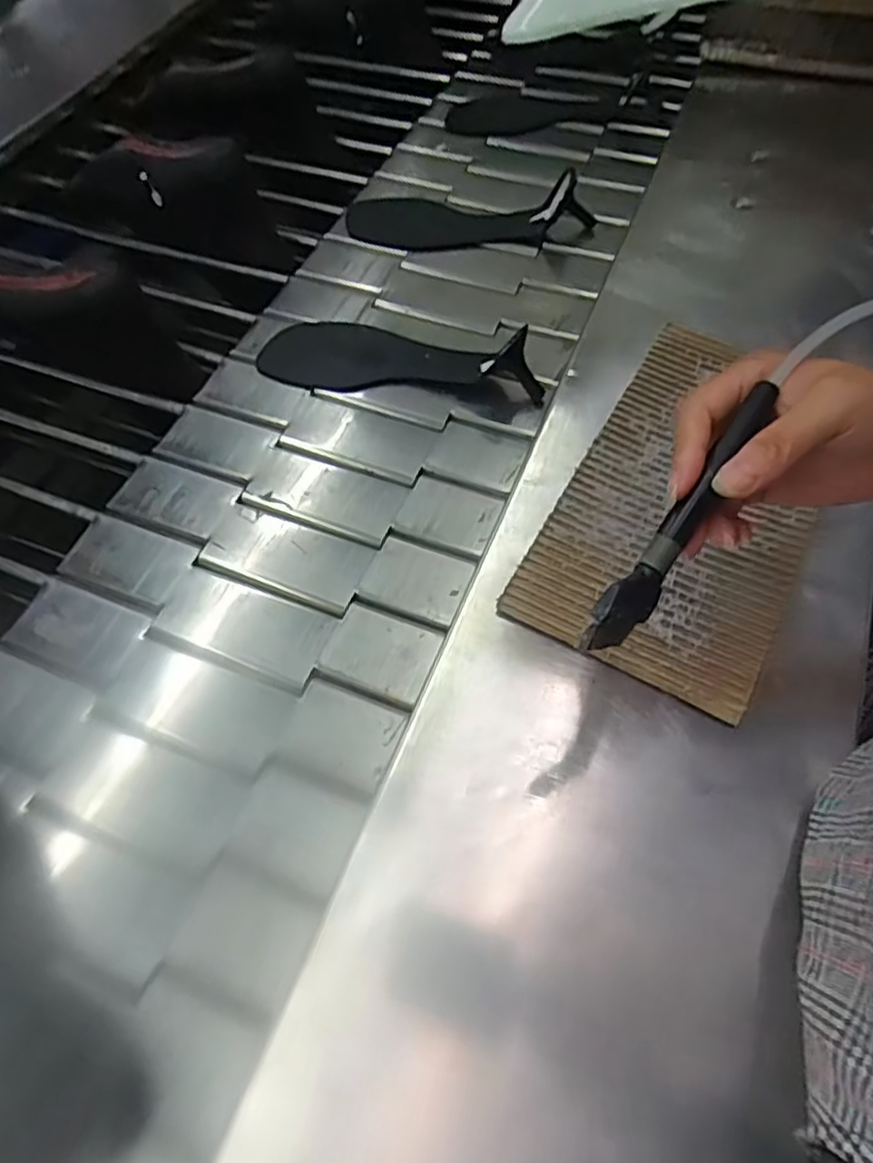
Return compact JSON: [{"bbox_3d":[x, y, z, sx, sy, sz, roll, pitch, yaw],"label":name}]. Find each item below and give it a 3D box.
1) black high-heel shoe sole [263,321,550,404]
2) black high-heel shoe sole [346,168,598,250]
[{"bbox_3d":[-0.034,-0.208,0.618,0.254,0.053,0.086,13,60,11],"label":"black high-heel shoe sole"},{"bbox_3d":[0.028,-0.384,0.726,0.254,0.050,0.103,15,61,12],"label":"black high-heel shoe sole"}]

